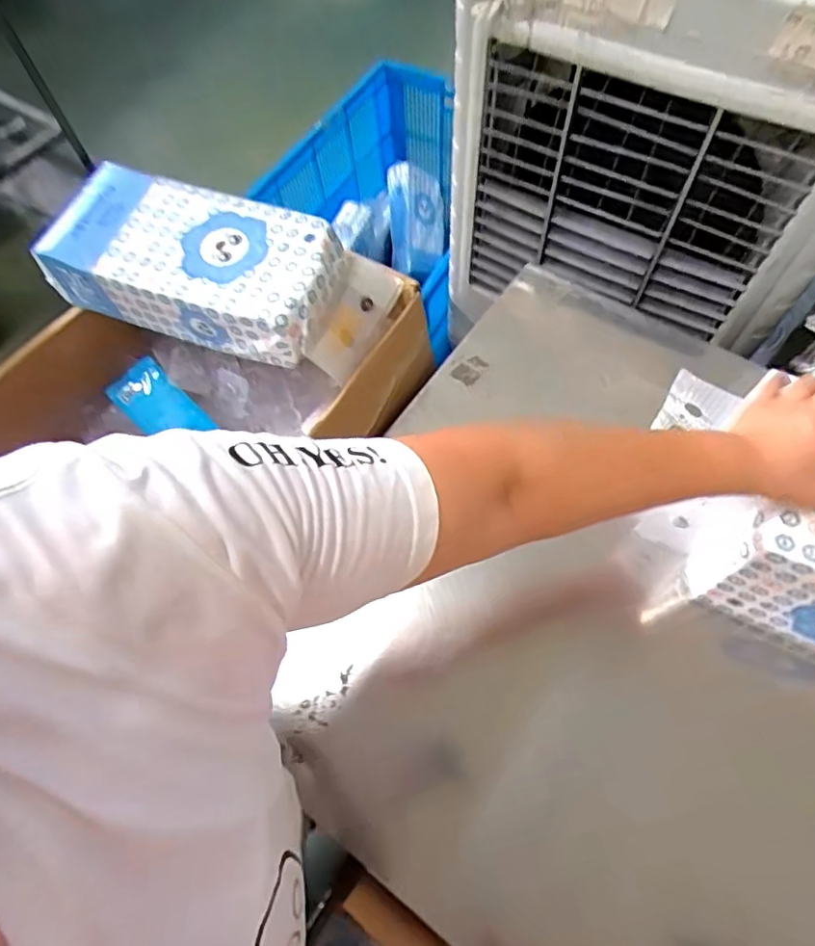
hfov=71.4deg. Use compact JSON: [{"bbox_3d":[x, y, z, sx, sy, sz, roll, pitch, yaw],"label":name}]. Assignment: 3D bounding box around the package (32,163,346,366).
[{"bbox_3d":[-0.253,-0.251,0.683,0.337,0.094,0.156,16,66,11],"label":"package"}]

